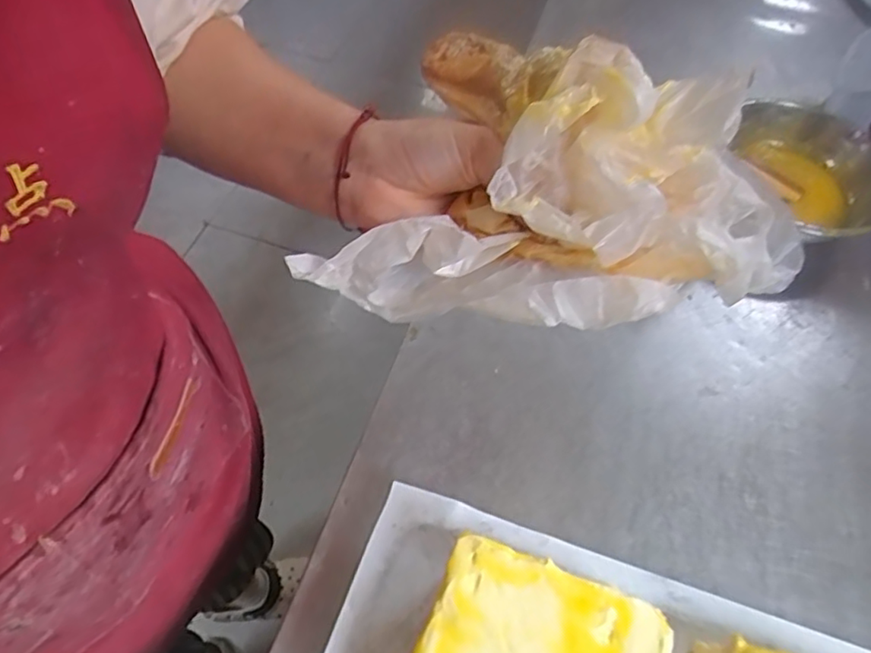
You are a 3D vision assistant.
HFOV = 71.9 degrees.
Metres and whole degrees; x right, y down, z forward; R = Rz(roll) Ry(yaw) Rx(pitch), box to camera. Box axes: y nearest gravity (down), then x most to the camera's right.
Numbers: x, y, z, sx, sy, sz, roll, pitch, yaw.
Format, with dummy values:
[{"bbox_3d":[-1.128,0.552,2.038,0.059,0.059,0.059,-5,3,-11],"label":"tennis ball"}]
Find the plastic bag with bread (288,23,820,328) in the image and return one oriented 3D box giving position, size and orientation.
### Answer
[{"bbox_3d":[0.065,-0.058,0.284,0.198,0.105,0.151,21,59,10],"label":"plastic bag with bread"}]

